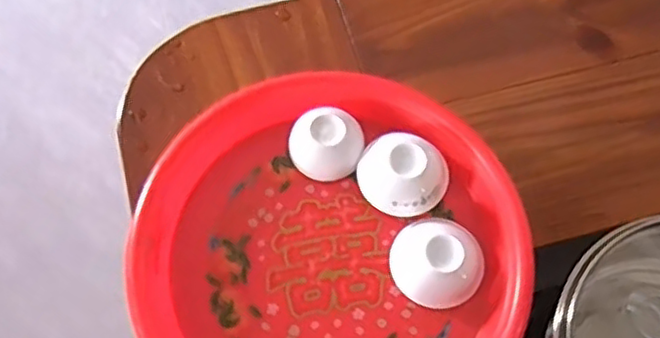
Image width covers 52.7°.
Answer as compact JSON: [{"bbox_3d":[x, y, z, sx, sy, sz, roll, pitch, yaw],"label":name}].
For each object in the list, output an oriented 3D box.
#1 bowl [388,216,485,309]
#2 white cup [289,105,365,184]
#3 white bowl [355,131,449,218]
[{"bbox_3d":[0.072,0.062,0.444,0.060,0.025,0.057,0,67,-1],"label":"bowl"},{"bbox_3d":[-0.003,-0.018,0.474,0.050,0.025,0.049,0,67,-1],"label":"white cup"},{"bbox_3d":[0.049,0.004,0.462,0.057,0.034,0.058,0,67,-1],"label":"white bowl"}]

